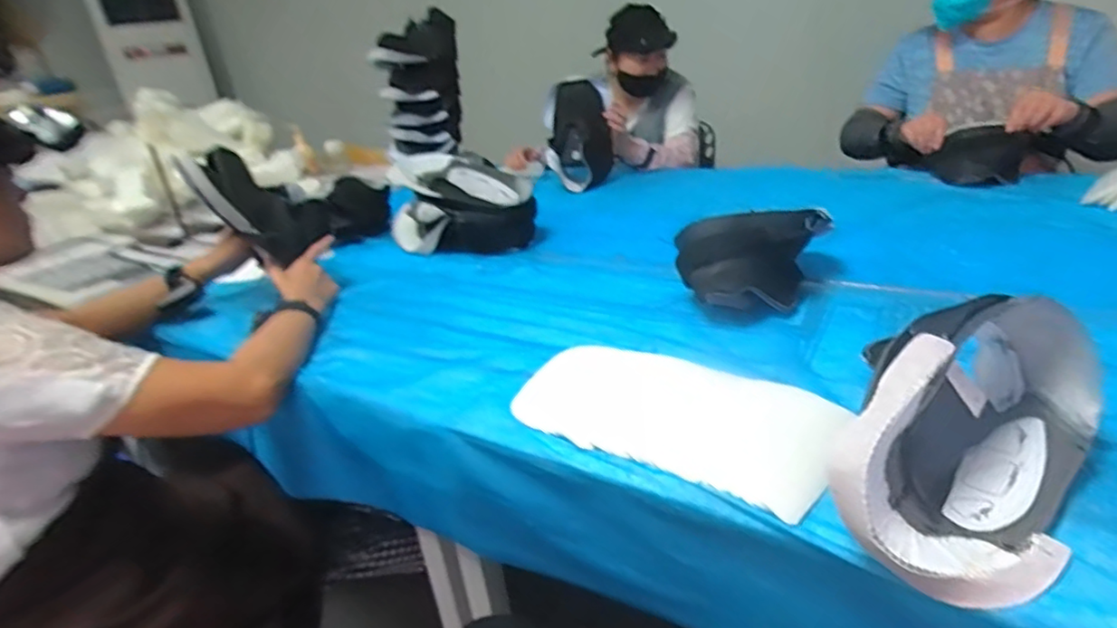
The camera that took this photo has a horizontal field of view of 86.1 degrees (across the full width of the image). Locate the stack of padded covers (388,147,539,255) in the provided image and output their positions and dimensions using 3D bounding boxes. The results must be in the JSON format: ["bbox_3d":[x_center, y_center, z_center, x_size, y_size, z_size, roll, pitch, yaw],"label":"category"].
[{"bbox_3d":[-0.180,-0.216,1.151,0.227,0.176,0.252,-21,29,-24],"label":"stack of padded covers"}]

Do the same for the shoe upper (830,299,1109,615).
[{"bbox_3d":[0.320,0.084,0.451,0.119,0.145,0.276,18,36,42],"label":"shoe upper"}]

